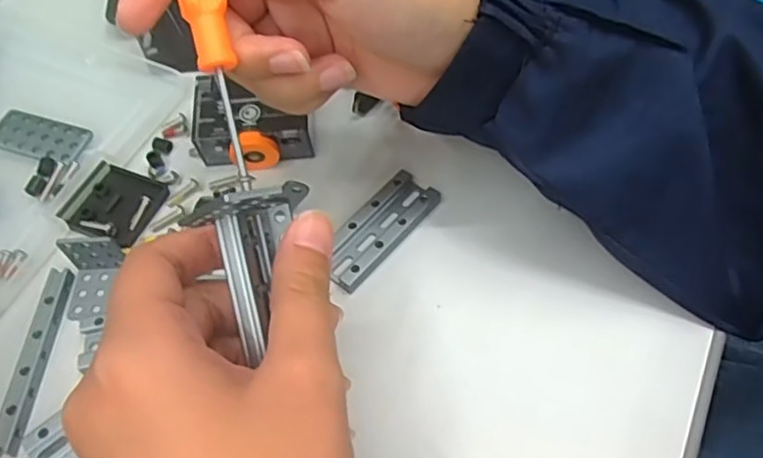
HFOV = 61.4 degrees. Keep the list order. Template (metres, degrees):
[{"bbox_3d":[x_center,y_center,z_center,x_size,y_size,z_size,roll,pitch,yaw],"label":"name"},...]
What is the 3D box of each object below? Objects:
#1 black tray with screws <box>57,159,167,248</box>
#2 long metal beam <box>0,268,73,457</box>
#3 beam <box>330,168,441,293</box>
[{"bbox_3d":[-0.127,-0.013,0.306,0.040,0.004,0.038,20,61,13],"label":"black tray with screws"},{"bbox_3d":[-0.143,0.052,0.264,0.010,0.008,0.079,-1,58,1],"label":"long metal beam"},{"bbox_3d":[-0.001,-0.001,0.294,0.028,0.008,0.066,36,66,22],"label":"beam"}]

